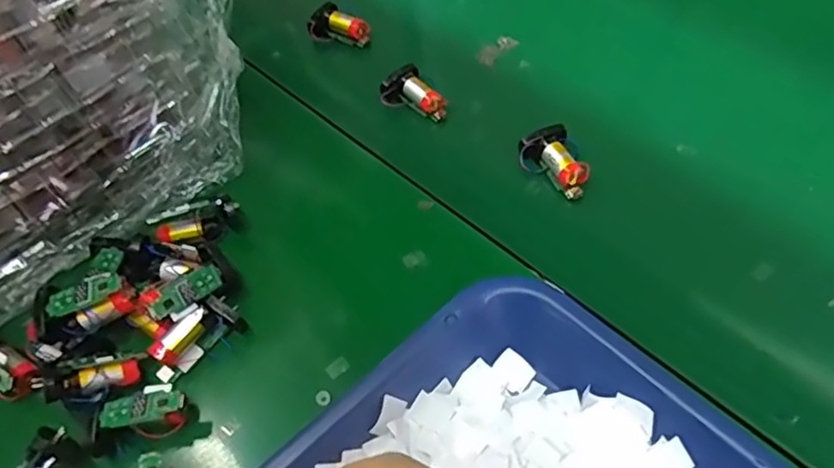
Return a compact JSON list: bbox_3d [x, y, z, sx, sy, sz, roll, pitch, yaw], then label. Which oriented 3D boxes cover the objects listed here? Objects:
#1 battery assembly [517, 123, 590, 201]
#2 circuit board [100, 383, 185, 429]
[{"bbox_3d":[0.089,-0.046,0.408,0.036,0.019,0.050,-17,57,-7],"label":"battery assembly"},{"bbox_3d":[-0.140,0.089,0.321,0.041,0.010,0.019,-17,57,-7],"label":"circuit board"}]

